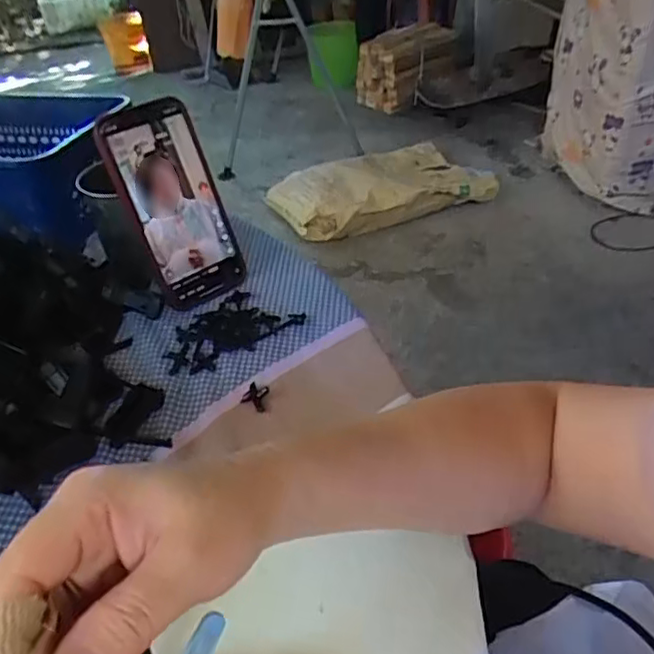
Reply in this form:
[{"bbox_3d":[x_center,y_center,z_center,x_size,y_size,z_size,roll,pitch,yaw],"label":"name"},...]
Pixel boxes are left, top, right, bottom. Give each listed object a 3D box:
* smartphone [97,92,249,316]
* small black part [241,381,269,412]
[{"bbox_3d":[-0.122,-0.098,0.490,0.072,0.156,0.014,-29,20,-28],"label":"smartphone"},{"bbox_3d":[-0.047,0.046,0.410,0.018,0.007,0.020,12,42,20],"label":"small black part"}]

